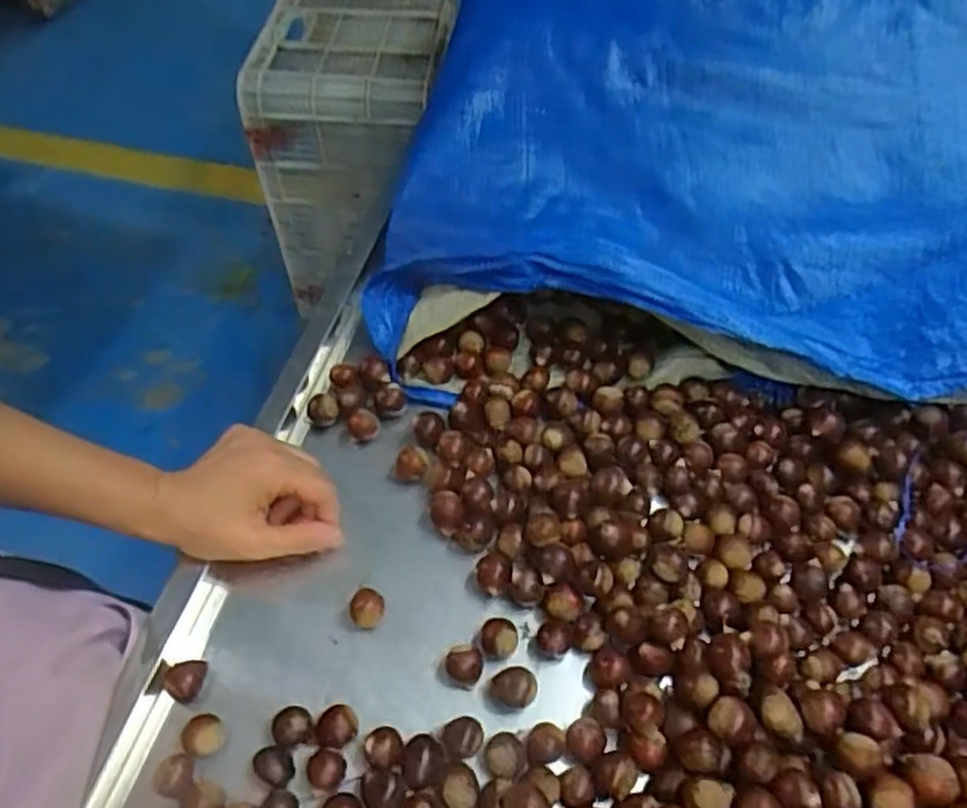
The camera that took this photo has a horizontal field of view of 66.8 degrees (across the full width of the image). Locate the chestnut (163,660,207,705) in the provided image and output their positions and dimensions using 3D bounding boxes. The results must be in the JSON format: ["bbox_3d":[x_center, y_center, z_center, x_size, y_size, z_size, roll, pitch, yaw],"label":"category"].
[{"bbox_3d":[-0.175,0.163,0.434,0.017,0.022,0.023,21,59,14],"label":"chestnut"}]

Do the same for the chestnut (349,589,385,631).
[{"bbox_3d":[-0.072,0.130,0.460,0.021,0.022,0.023,-1,56,1],"label":"chestnut"}]

